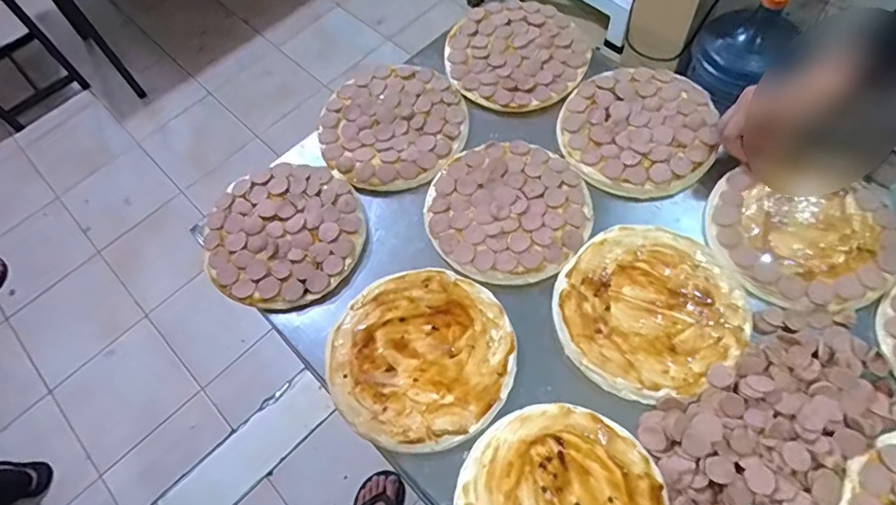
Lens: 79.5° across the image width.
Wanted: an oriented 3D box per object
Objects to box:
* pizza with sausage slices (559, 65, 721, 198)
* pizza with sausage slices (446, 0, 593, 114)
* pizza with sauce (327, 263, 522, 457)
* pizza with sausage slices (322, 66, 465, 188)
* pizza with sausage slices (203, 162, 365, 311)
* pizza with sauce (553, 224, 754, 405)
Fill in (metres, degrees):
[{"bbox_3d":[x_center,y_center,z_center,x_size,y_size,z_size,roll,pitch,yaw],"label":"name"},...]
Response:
[{"bbox_3d":[0.252,-0.170,0.713,0.190,0.018,0.202,5,63,6],"label":"pizza with sausage slices"},{"bbox_3d":[0.104,-0.300,0.808,0.202,0.013,0.211,-1,62,2],"label":"pizza with sausage slices"},{"bbox_3d":[-0.030,0.111,0.593,0.195,0.011,0.199,28,67,16],"label":"pizza with sauce"},{"bbox_3d":[-0.077,-0.181,0.754,0.198,0.016,0.210,-1,62,2],"label":"pizza with sausage slices"},{"bbox_3d":[-0.210,-0.026,0.685,0.194,0.016,0.196,-1,62,2],"label":"pizza with sausage slices"},{"bbox_3d":[0.223,0.061,0.604,0.201,0.018,0.191,-1,62,2],"label":"pizza with sauce"}]

